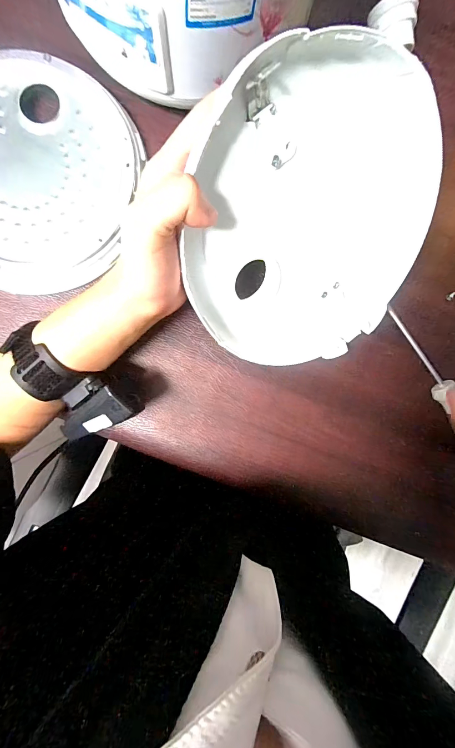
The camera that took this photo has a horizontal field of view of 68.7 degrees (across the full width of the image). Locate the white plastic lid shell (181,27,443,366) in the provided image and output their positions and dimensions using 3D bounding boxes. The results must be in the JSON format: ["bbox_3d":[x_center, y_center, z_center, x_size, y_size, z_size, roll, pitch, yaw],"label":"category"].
[{"bbox_3d":[0.071,-0.102,0.244,0.194,0.031,0.201,-10,126,-15],"label":"white plastic lid shell"}]

